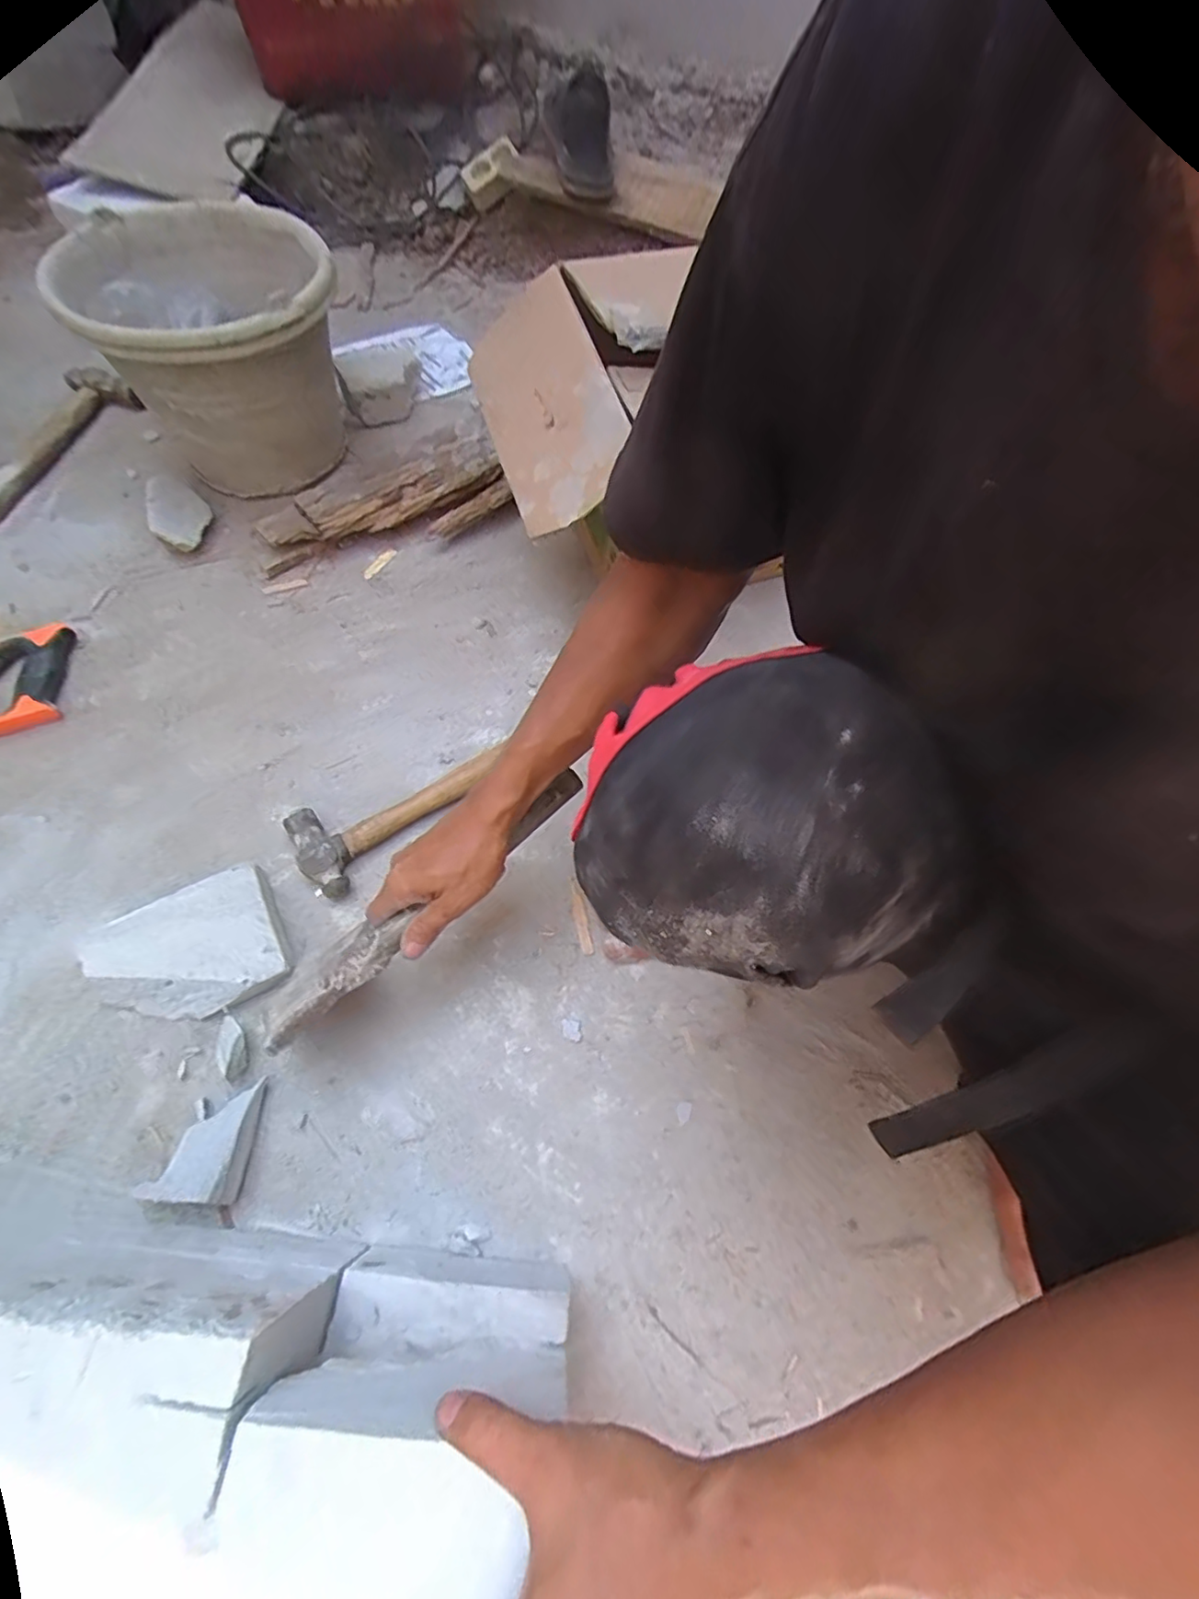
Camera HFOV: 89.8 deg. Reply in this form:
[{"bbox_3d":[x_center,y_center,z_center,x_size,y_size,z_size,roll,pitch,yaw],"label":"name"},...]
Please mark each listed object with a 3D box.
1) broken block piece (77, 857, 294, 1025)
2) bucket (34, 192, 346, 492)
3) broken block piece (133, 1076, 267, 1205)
[{"bbox_3d":[-0.370,0.141,0.548,0.152,0.031,0.118,-27,69,-16],"label":"broken block piece"},{"bbox_3d":[-0.474,-0.569,0.774,0.277,0.223,0.322,-26,69,-15],"label":"bucket"},{"bbox_3d":[-0.317,0.271,0.481,0.067,0.037,0.086,5,64,-1],"label":"broken block piece"}]

